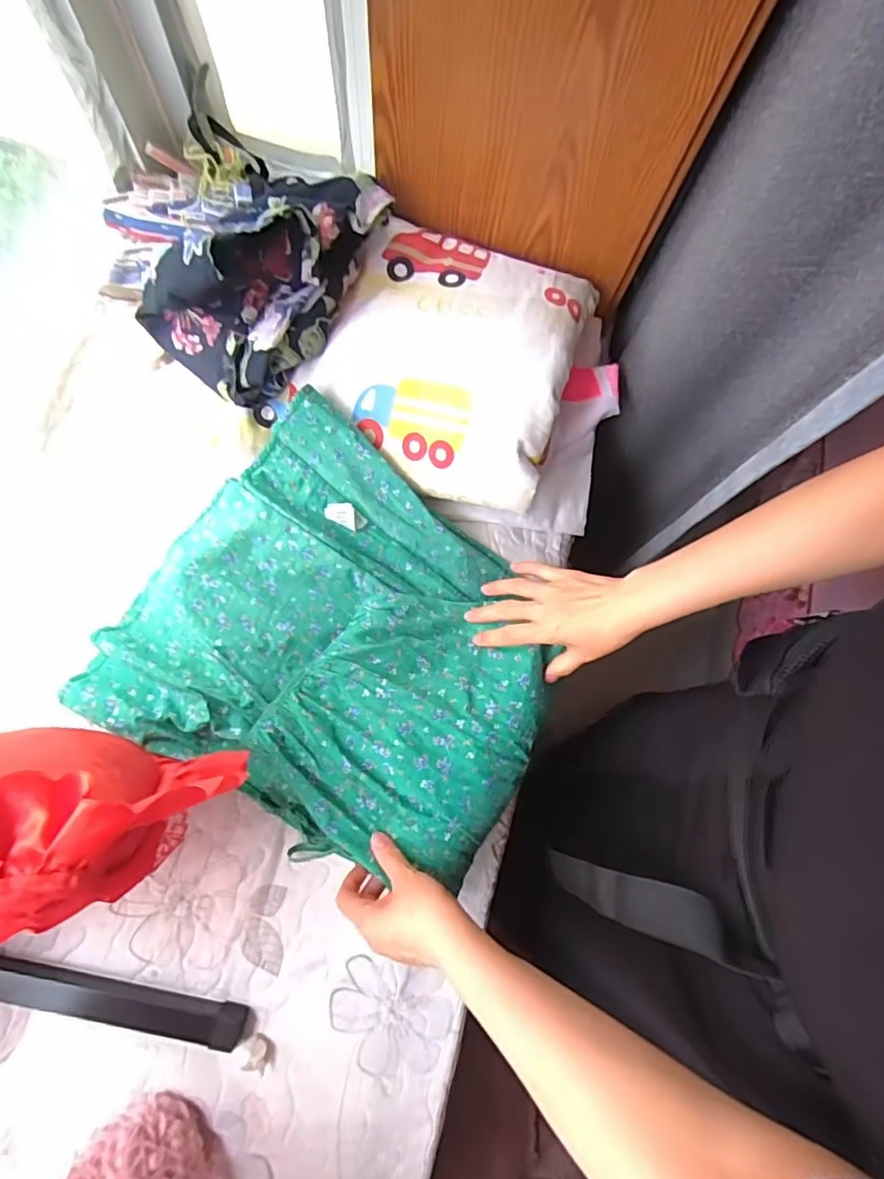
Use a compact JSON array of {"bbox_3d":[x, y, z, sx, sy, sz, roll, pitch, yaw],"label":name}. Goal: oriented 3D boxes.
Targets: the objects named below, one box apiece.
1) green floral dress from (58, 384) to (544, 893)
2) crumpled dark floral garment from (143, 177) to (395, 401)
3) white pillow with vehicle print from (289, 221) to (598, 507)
[{"bbox_3d":[-0.097,0.057,0.565,0.405,0.077,0.341,33,80,6],"label":"green floral dress"},{"bbox_3d":[-0.160,-0.316,0.582,0.264,0.097,0.166,-41,82,-9],"label":"crumpled dark floral garment"},{"bbox_3d":[0.009,-0.246,0.598,0.246,0.052,0.277,19,78,3],"label":"white pillow with vehicle print"}]

